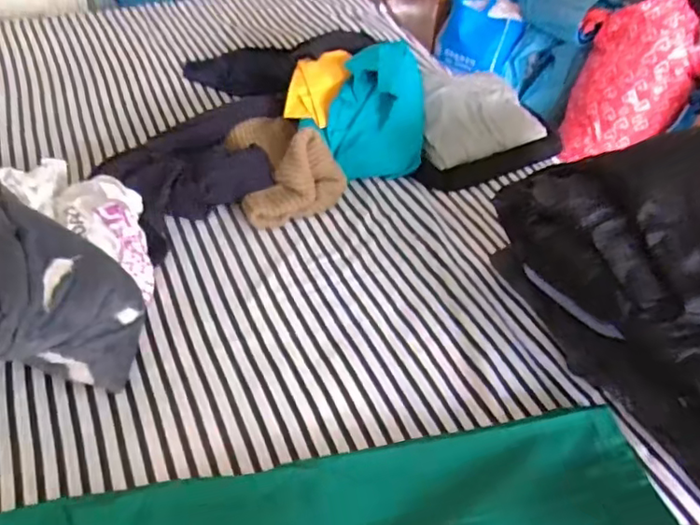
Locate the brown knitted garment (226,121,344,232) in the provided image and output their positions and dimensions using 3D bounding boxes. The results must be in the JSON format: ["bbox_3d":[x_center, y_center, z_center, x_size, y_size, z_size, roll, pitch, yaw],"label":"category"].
[{"bbox_3d":[-0.107,-0.159,0.925,0.149,0.095,0.200,-13,46,-18],"label":"brown knitted garment"}]

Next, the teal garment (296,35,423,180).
[{"bbox_3d":[0.026,-0.243,0.965,0.203,0.163,0.167,-7,44,-12],"label":"teal garment"}]

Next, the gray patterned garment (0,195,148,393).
[{"bbox_3d":[-0.406,-0.005,0.667,0.404,0.086,0.166,36,49,8],"label":"gray patterned garment"}]

